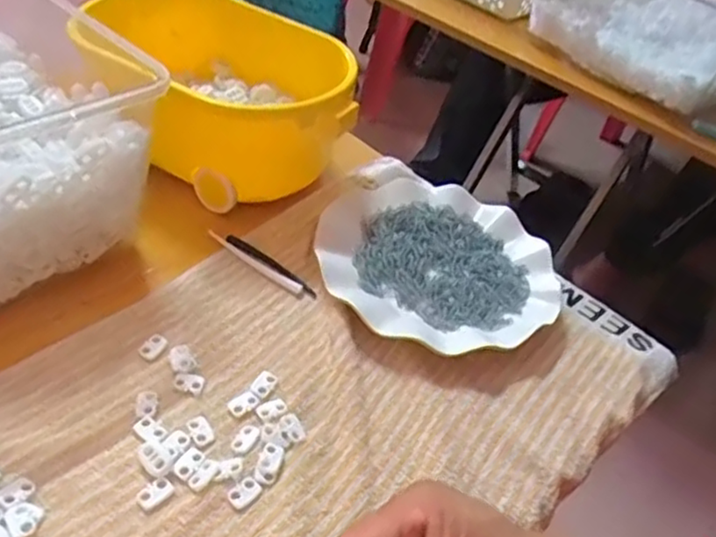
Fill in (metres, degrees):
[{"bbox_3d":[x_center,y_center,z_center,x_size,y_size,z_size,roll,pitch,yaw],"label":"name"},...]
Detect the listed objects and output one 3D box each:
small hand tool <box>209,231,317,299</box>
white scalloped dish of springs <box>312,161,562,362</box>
[{"bbox_3d":[-0.072,-0.005,0.500,0.097,0.006,0.017,32,45,21],"label":"small hand tool"},{"bbox_3d":[0.064,-0.016,0.519,0.186,0.020,0.193,7,42,-6],"label":"white scalloped dish of springs"}]

